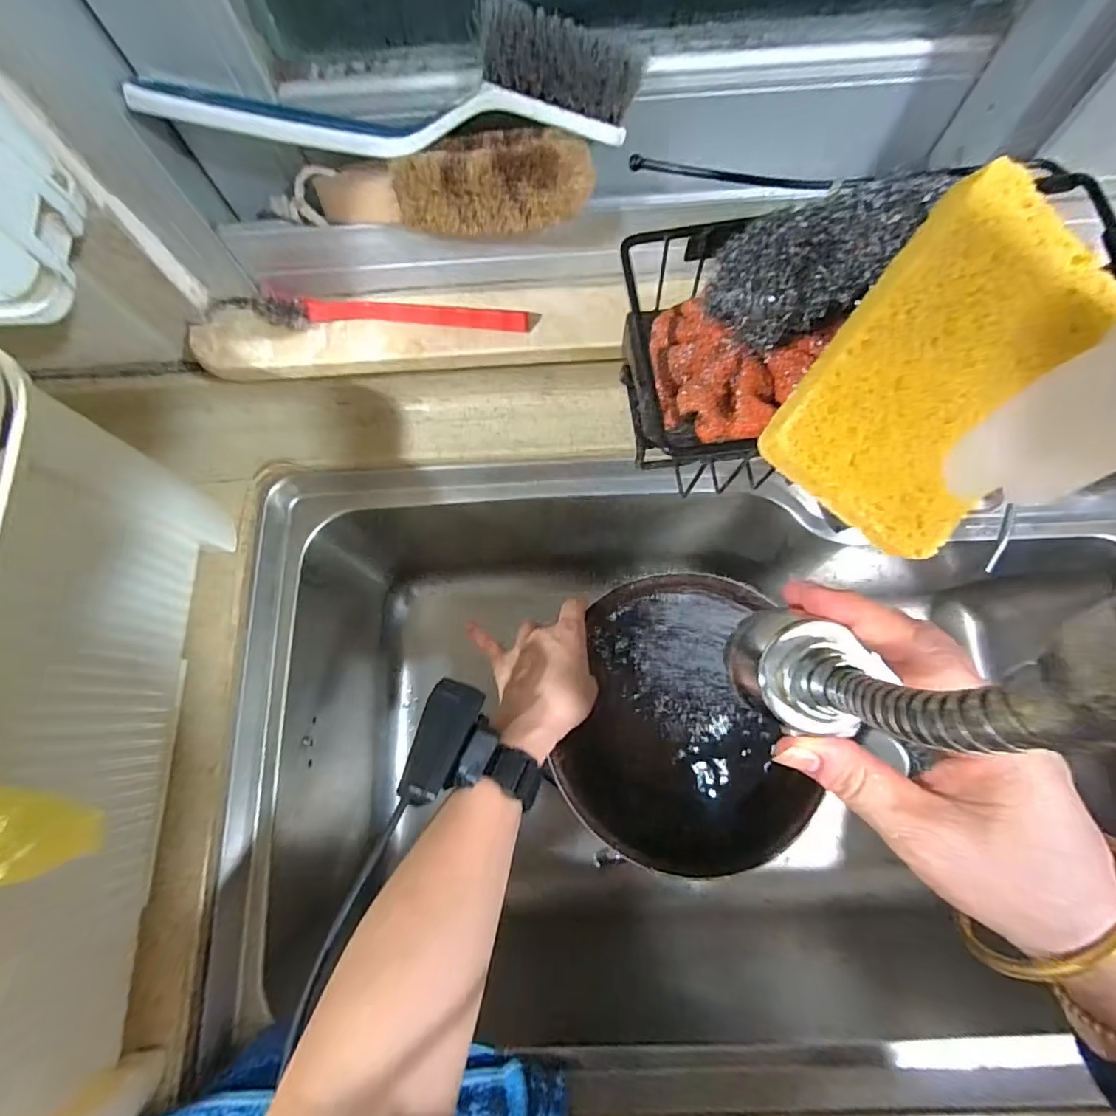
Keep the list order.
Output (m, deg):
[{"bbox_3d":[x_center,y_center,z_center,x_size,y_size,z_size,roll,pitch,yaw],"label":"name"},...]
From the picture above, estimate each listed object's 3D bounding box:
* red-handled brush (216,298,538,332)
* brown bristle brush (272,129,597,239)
[{"bbox_3d":[-0.121,-0.154,0.331,0.210,0.021,0.021,4,75,3],"label":"red-handled brush"},{"bbox_3d":[-0.072,-0.205,0.283,0.179,0.049,0.052,9,75,4],"label":"brown bristle brush"}]

